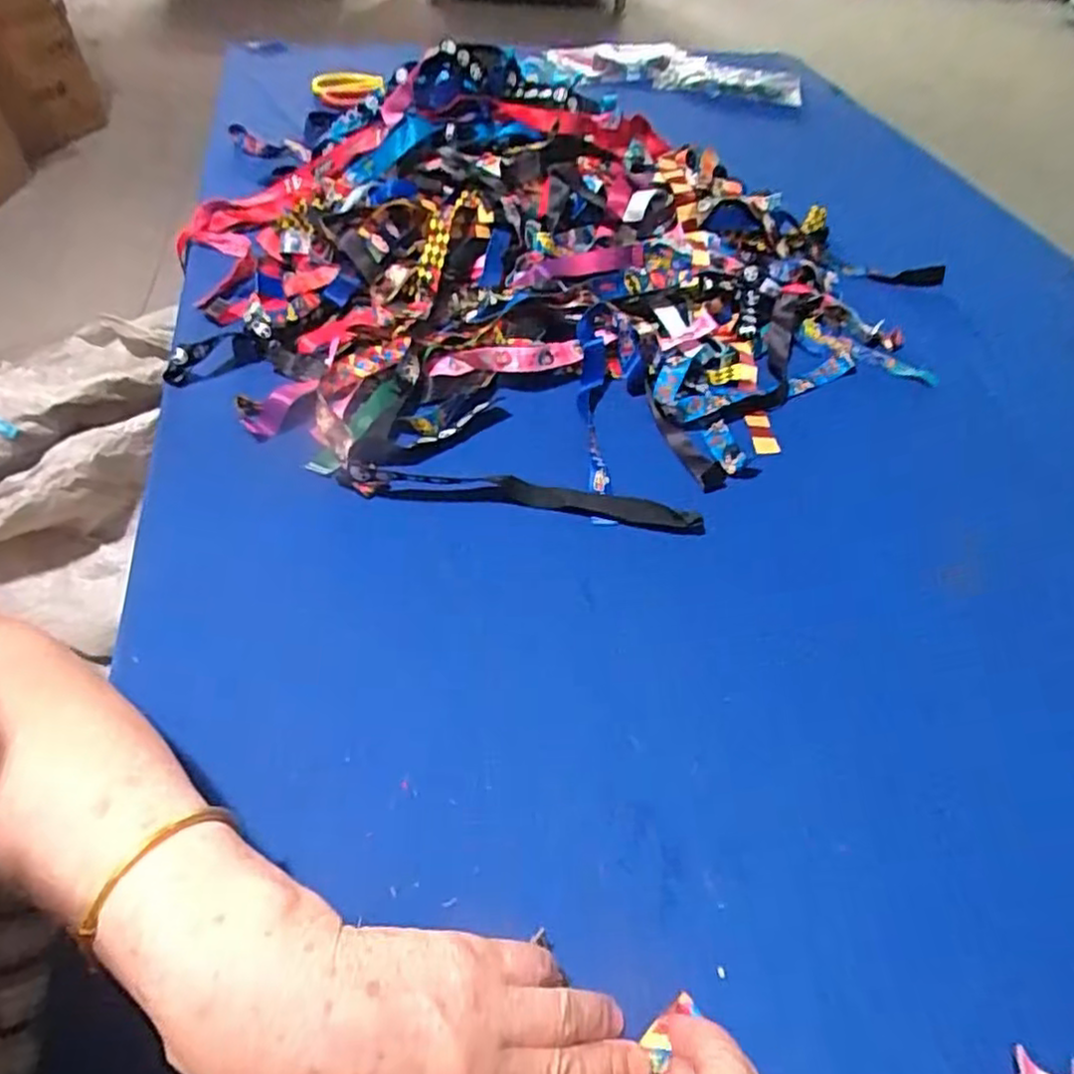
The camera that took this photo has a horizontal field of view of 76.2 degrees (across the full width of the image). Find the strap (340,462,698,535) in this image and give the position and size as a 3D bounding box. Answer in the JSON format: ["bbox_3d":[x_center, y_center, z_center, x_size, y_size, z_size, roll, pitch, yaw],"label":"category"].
[{"bbox_3d":[-0.009,-0.033,0.492,0.256,0.020,0.026,6,50,1],"label":"strap"}]

